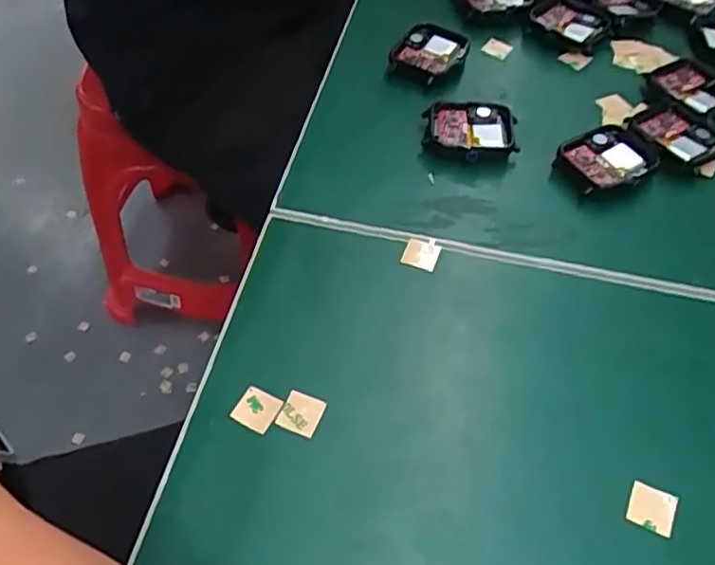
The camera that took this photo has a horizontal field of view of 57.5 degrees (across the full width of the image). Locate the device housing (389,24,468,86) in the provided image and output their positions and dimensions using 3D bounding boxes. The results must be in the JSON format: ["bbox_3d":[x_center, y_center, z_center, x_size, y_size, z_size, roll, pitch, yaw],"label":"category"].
[{"bbox_3d":[0.041,-0.133,0.372,0.038,0.012,0.038,21,56,11],"label":"device housing"}]

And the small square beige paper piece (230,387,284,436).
[{"bbox_3d":[-0.039,0.048,0.250,0.015,0.004,0.014,25,56,13],"label":"small square beige paper piece"}]

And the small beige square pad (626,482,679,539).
[{"bbox_3d":[0.105,0.081,0.233,0.016,0.004,0.015,23,56,12],"label":"small beige square pad"}]

